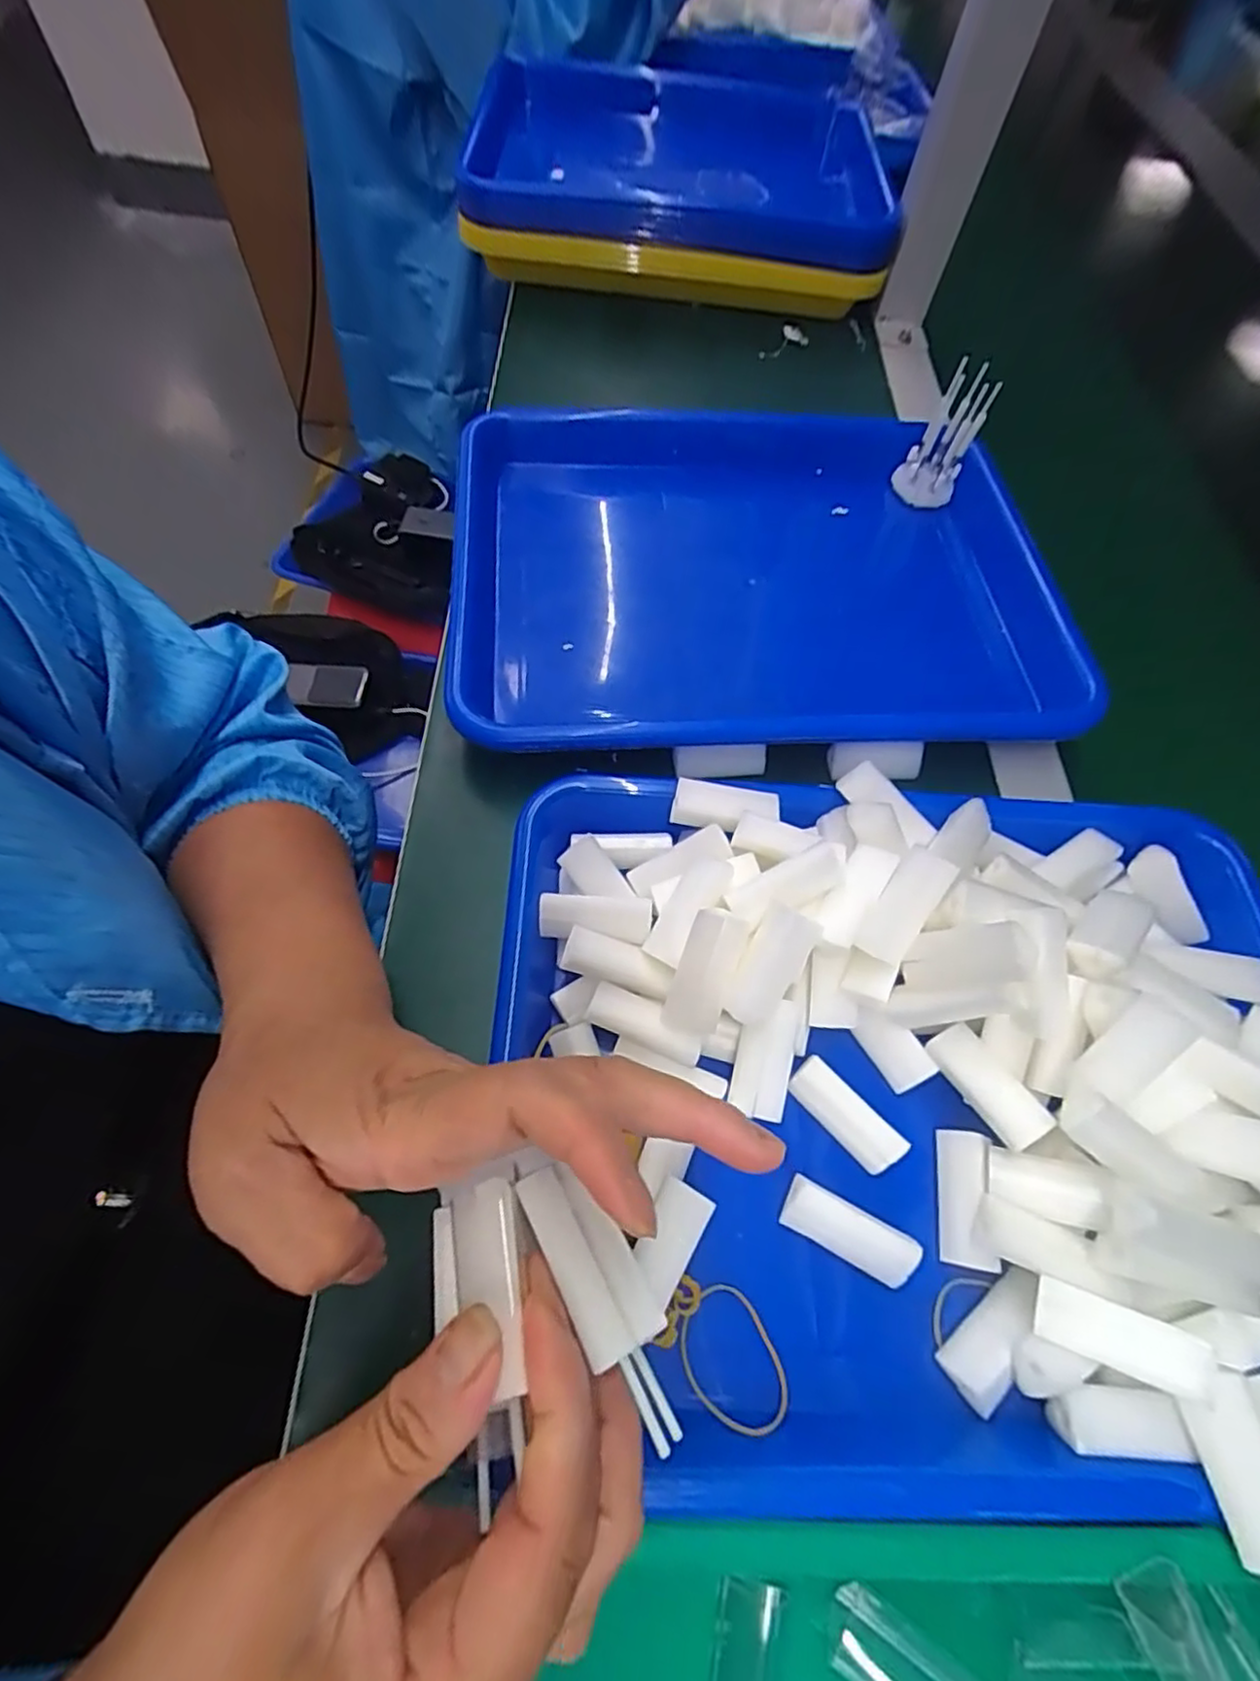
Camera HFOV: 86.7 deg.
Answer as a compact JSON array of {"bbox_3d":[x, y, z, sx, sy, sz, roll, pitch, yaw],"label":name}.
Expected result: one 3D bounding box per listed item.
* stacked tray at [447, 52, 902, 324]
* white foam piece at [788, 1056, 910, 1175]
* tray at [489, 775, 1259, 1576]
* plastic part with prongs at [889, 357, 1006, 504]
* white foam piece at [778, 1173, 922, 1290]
[{"bbox_3d":[0.040,-0.562,0.566,0.329,0.078,0.298,4,63,-2],"label":"stacked tray"},{"bbox_3d":[0.084,0.107,0.260,0.014,0.015,0.046,-39,72,-21],"label":"white foam piece"},{"bbox_3d":[0.110,0.088,0.249,0.327,0.058,0.248,4,63,-1],"label":"tray"},{"bbox_3d":[0.197,-0.253,0.415,0.036,0.078,0.029,26,64,9],"label":"plastic part with prongs"},{"bbox_3d":[0.080,0.143,0.243,0.048,0.013,0.017,26,64,9],"label":"white foam piece"}]

